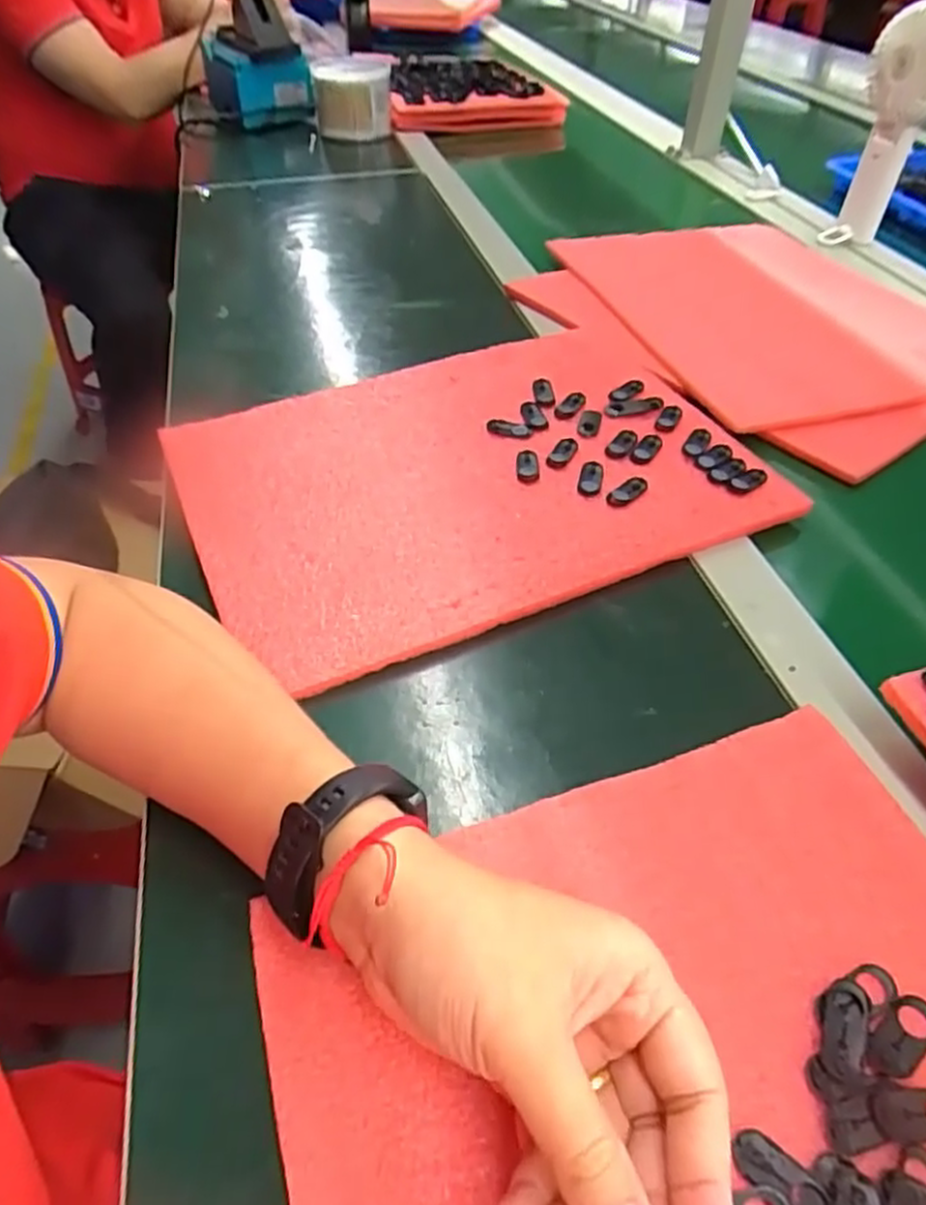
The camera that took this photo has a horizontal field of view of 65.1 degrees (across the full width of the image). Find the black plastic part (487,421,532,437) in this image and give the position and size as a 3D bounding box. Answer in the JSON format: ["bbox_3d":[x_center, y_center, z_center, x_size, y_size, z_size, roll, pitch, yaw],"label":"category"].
[{"bbox_3d":[0.031,-0.118,0.495,0.030,0.004,0.014,9,47,8],"label":"black plastic part"}]

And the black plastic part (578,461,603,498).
[{"bbox_3d":[0.080,-0.079,0.454,0.015,0.004,0.031,10,47,9],"label":"black plastic part"}]

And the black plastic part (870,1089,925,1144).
[{"bbox_3d":[0.146,0.161,0.228,0.031,0.004,0.014,1,46,0],"label":"black plastic part"}]

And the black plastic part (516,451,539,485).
[{"bbox_3d":[0.042,-0.087,0.465,0.015,0.004,0.031,4,46,2],"label":"black plastic part"}]

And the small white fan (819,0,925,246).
[{"bbox_3d":[0.420,-0.458,0.706,0.084,0.191,0.049,21,49,18],"label":"small white fan"}]

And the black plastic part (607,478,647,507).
[{"bbox_3d":[0.101,-0.068,0.444,0.031,0.004,0.016,-34,56,-29],"label":"black plastic part"}]

